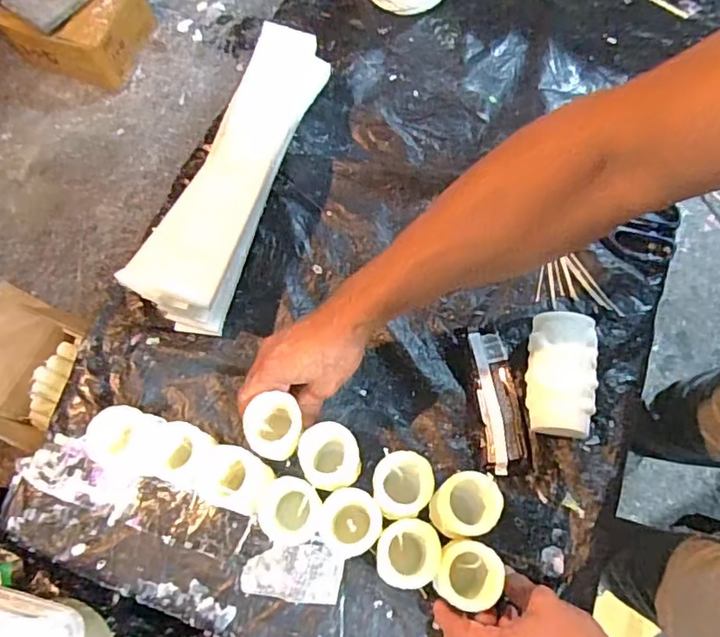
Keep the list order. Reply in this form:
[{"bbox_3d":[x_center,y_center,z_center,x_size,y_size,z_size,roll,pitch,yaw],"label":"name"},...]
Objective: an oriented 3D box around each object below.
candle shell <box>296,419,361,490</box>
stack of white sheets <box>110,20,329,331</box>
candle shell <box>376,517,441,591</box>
[{"bbox_3d":[-0.030,0.134,0.532,0.048,0.105,0.055,7,71,5],"label":"candle shell"},{"bbox_3d":[-0.140,-0.168,0.636,0.097,0.075,0.362,16,73,8],"label":"stack of white sheets"},{"bbox_3d":[0.043,0.207,0.490,0.051,0.087,0.049,-1,71,2],"label":"candle shell"}]

